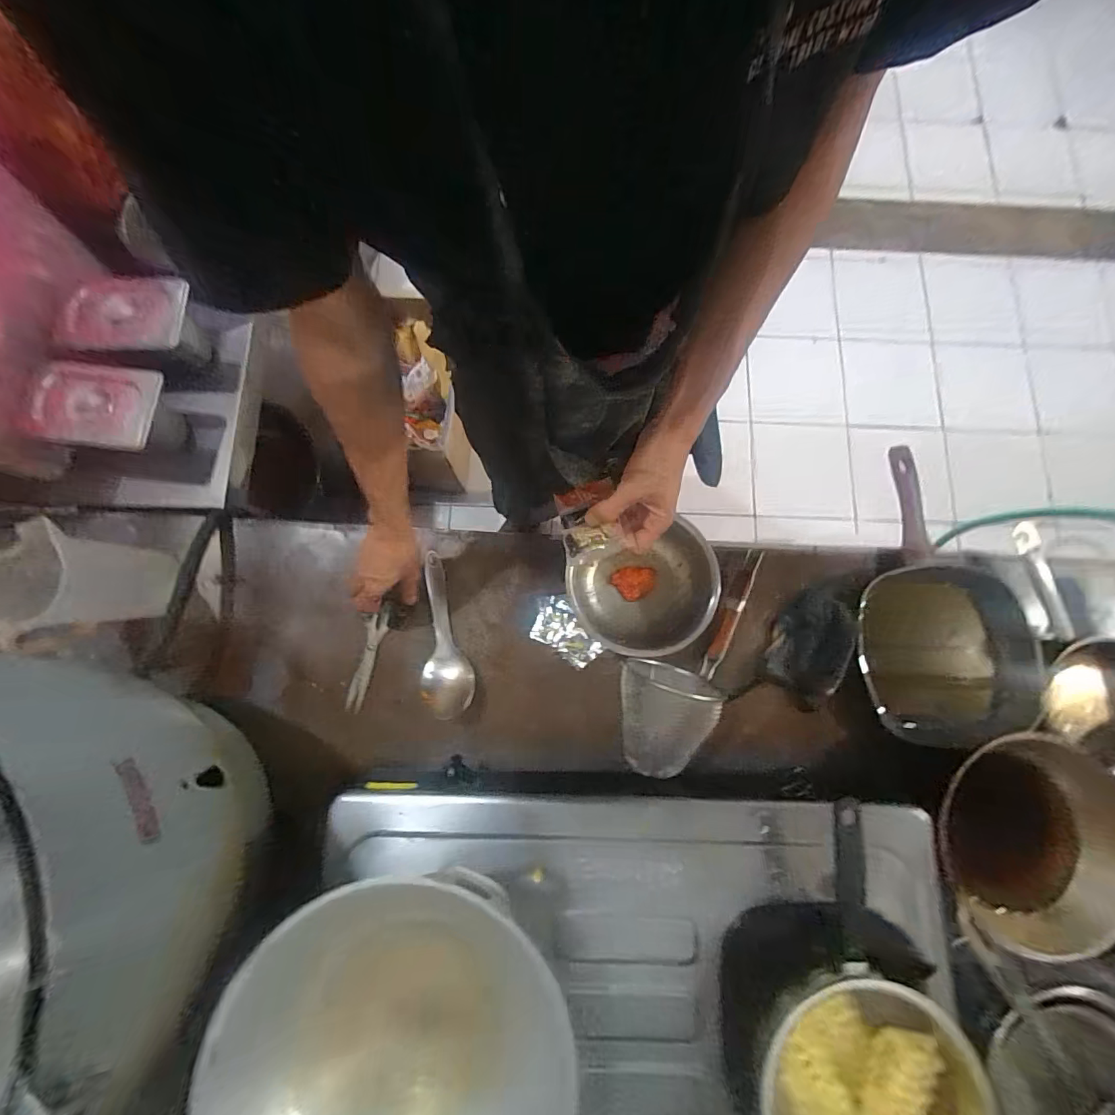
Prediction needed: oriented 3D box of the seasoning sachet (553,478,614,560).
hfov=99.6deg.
[{"bbox_3d":[0.030,-0.041,0.475,0.059,0.008,0.071,-16,69,17],"label":"seasoning sachet"}]

